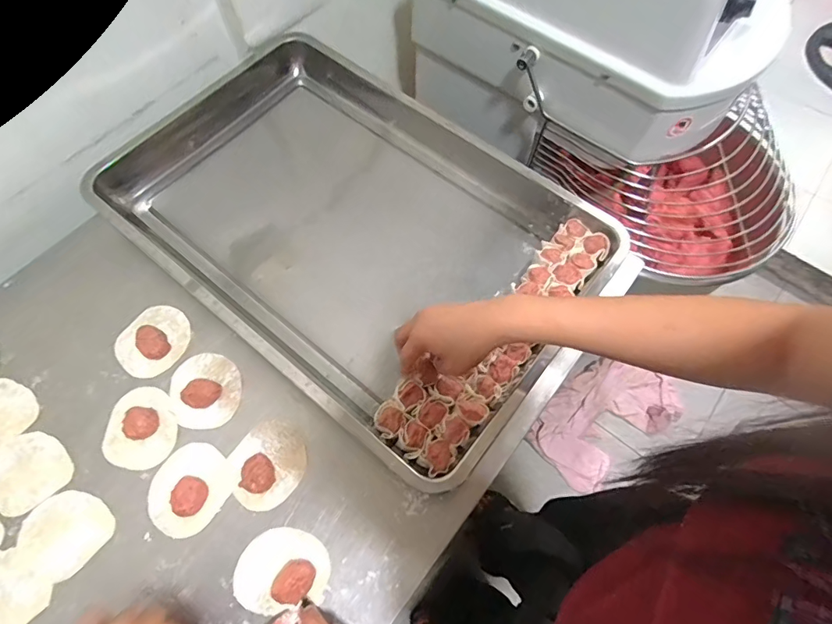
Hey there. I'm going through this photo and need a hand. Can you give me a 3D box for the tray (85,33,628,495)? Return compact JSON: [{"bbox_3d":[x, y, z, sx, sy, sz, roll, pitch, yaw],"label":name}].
[{"bbox_3d":[-0.081,-0.109,0.571,0.607,0.055,0.386,36,70,14],"label":"tray"}]

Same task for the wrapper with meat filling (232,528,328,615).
[{"bbox_3d":[-0.129,0.242,0.425,0.087,0.023,0.068,-9,66,-5],"label":"wrapper with meat filling"}]

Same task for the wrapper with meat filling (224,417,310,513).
[{"bbox_3d":[-0.154,0.155,0.467,0.075,0.022,0.084,-16,67,-9],"label":"wrapper with meat filling"}]

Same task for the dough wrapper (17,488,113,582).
[{"bbox_3d":[-0.347,0.216,0.445,0.078,0.004,0.075,1,66,-1],"label":"dough wrapper"}]

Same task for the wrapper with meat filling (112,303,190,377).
[{"bbox_3d":[-0.307,0.030,0.523,0.077,0.016,0.083,1,66,-1],"label":"wrapper with meat filling"}]

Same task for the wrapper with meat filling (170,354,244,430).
[{"bbox_3d":[-0.234,0.084,0.498,0.073,0.018,0.083,-19,68,-10],"label":"wrapper with meat filling"}]

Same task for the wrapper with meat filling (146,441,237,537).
[{"bbox_3d":[-0.233,0.177,0.454,0.078,0.023,0.084,1,66,-1],"label":"wrapper with meat filling"}]

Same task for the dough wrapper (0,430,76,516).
[{"bbox_3d":[-0.406,0.165,0.470,0.077,0.004,0.077,-34,72,-16],"label":"dough wrapper"}]

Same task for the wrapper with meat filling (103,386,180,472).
[{"bbox_3d":[-0.293,0.123,0.483,0.072,0.015,0.082,5,66,1],"label":"wrapper with meat filling"}]

